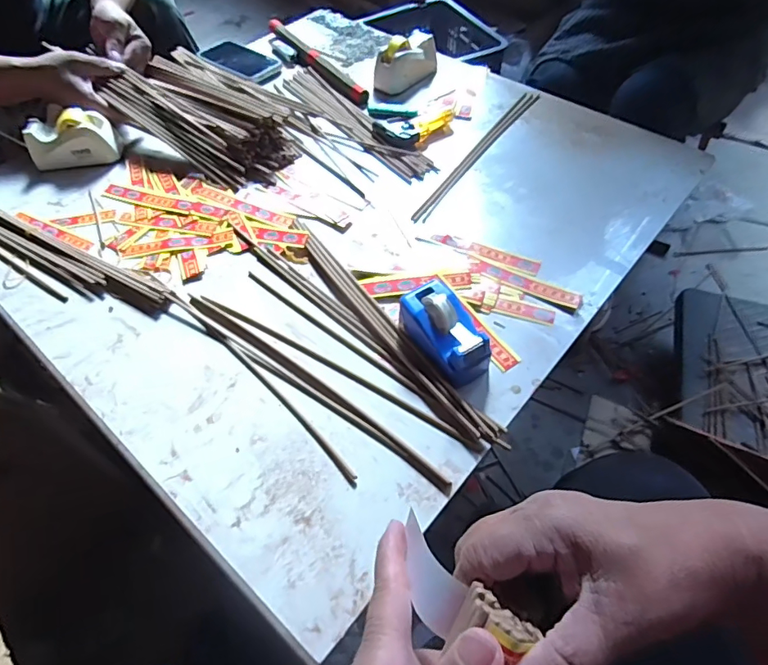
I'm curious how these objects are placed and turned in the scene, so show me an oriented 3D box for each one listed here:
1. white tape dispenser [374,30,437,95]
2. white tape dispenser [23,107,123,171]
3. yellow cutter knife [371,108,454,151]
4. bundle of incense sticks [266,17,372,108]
[{"bbox_3d":[0.038,-0.452,0.815,0.057,0.062,0.113,36,63,23],"label":"white tape dispenser"},{"bbox_3d":[-0.450,-0.276,0.707,0.121,0.062,0.054,-12,56,-6],"label":"white tape dispenser"},{"bbox_3d":[0.050,-0.305,0.735,0.122,0.019,0.062,-25,58,-15],"label":"yellow cutter knife"},{"bbox_3d":[-0.121,-0.476,0.862,0.028,0.029,0.296,-32,60,-19],"label":"bundle of incense sticks"}]

